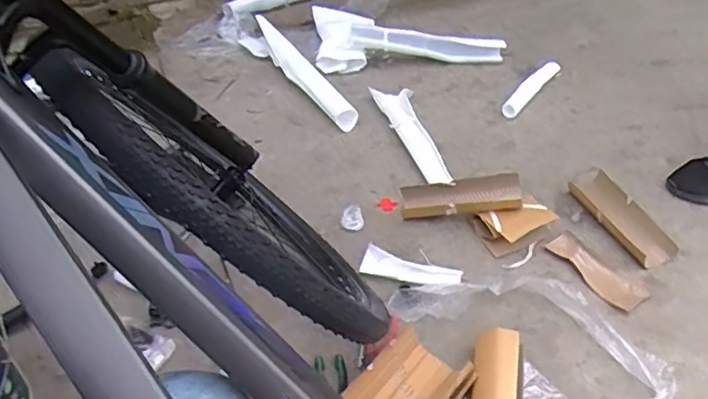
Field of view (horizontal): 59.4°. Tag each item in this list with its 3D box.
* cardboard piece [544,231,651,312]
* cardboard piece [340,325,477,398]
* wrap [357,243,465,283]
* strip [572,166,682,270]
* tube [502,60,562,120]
[{"bbox_3d":[0.494,0.147,1.276,0.094,0.014,0.209,-32,53,-27],"label":"cardboard piece"},{"bbox_3d":[0.095,0.324,1.038,0.144,0.078,0.186,31,53,28],"label":"cardboard piece"},{"bbox_3d":[0.118,0.137,1.265,0.200,0.024,0.064,7,46,8],"label":"wrap"},{"bbox_3d":[0.582,0.029,1.360,0.103,0.021,0.282,-16,47,-15],"label":"strip"},{"bbox_3d":[0.488,-0.310,1.722,0.051,0.035,0.276,29,52,27],"label":"tube"}]

